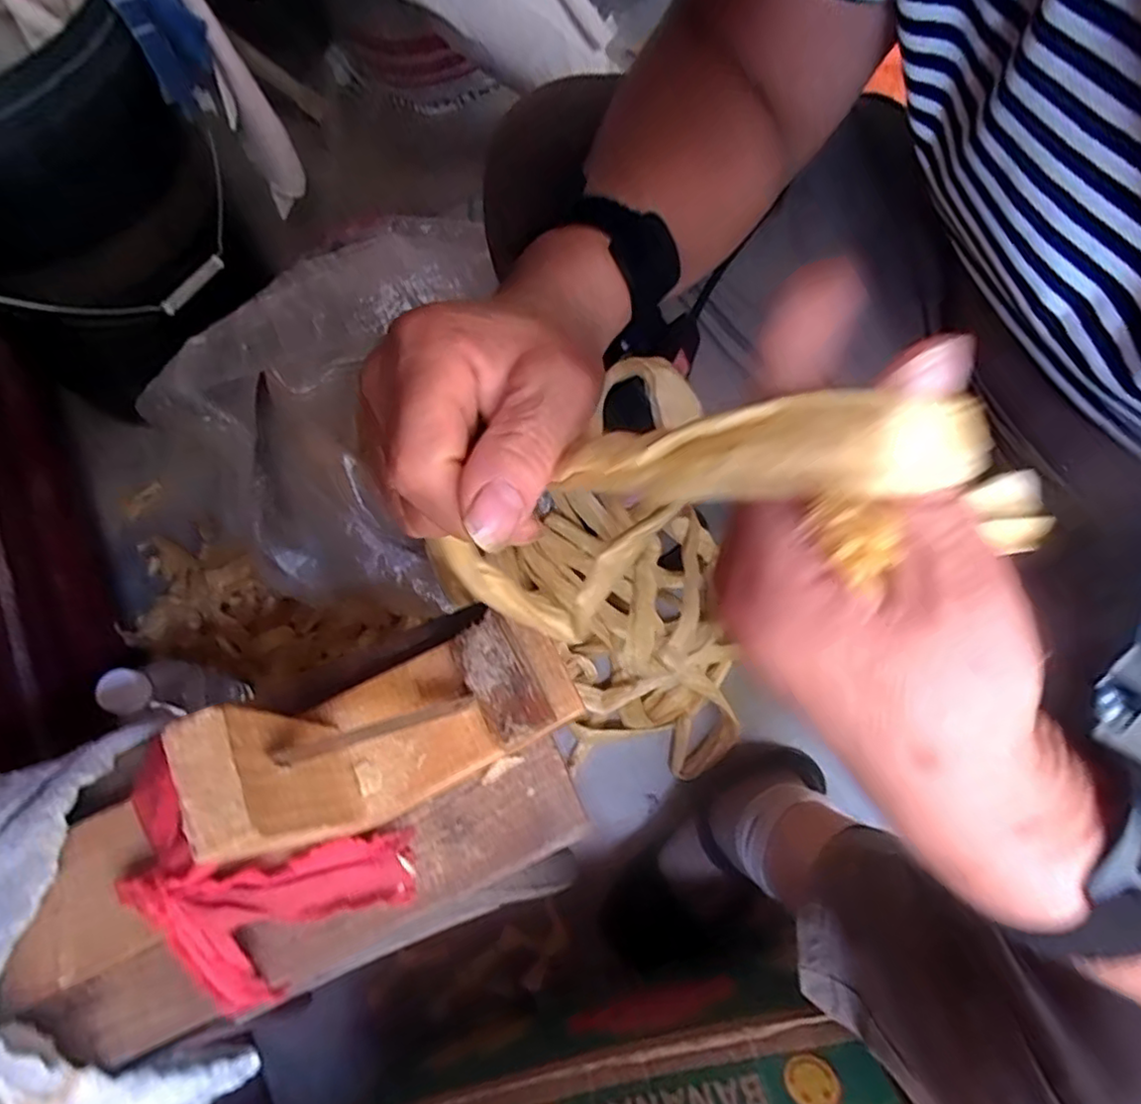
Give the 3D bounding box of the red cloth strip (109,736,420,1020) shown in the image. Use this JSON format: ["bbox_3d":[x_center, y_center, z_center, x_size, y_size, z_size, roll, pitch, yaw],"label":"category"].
[{"bbox_3d":[-0.133,0.125,0.278,0.095,0.039,0.107,-34,73,-12],"label":"red cloth strip"}]

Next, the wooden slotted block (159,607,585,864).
[{"bbox_3d":[-0.069,0.064,0.260,0.120,0.119,0.059,-27,71,-9],"label":"wooden slotted block"}]

